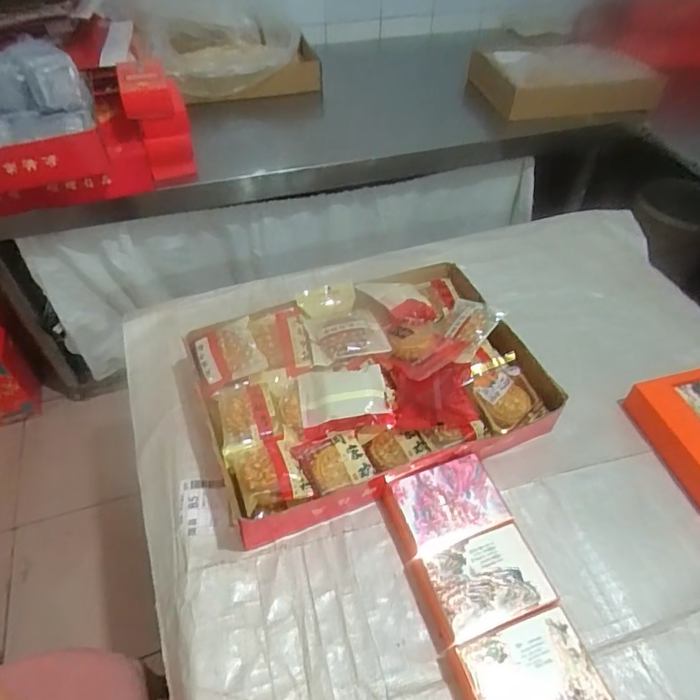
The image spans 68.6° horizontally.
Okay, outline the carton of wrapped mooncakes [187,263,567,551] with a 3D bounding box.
[{"bbox_3d":[0.025,0.041,0.769,0.478,0.083,0.342,-16,50,-15],"label":"carton of wrapped mooncakes"}]

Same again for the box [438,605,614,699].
[{"bbox_3d":[0.180,0.346,0.535,0.139,0.053,0.096,-14,50,-14],"label":"box"}]

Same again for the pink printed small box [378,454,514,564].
[{"bbox_3d":[0.120,0.207,0.664,0.129,0.057,0.100,-15,50,-15],"label":"pink printed small box"}]

